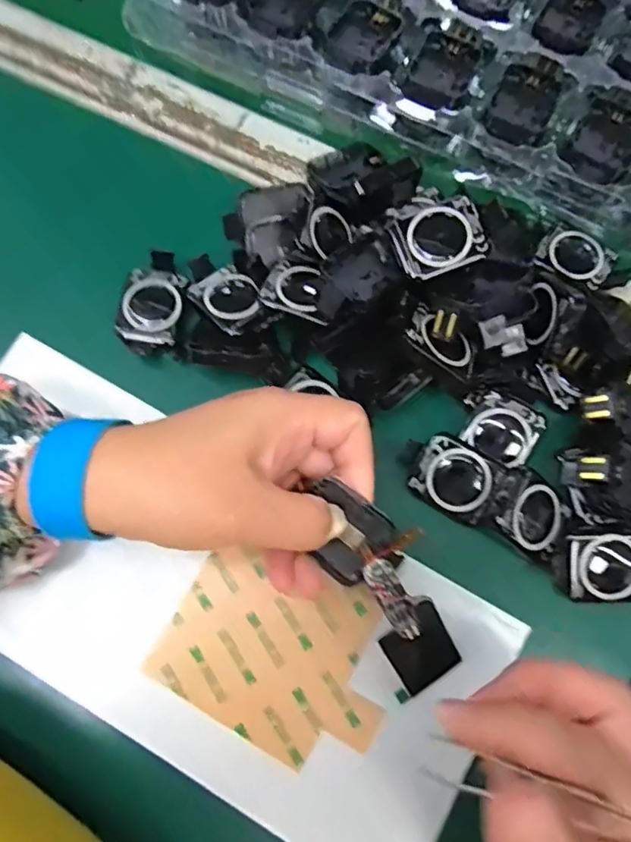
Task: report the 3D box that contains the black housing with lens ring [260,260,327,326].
[{"bbox_3d":[-0.008,-0.065,0.280,0.033,0.009,0.030,21,75,4],"label":"black housing with lens ring"}]

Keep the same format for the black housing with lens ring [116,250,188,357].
[{"bbox_3d":[-0.082,-0.058,0.297,0.030,0.015,0.053,17,75,3],"label":"black housing with lens ring"}]

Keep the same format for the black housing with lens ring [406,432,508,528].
[{"bbox_3d":[0.062,0.025,0.268,0.045,0.015,0.031,33,98,9],"label":"black housing with lens ring"}]

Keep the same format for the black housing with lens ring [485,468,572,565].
[{"bbox_3d":[0.095,0.041,0.258,0.039,0.006,0.031,40,77,-21],"label":"black housing with lens ring"}]

